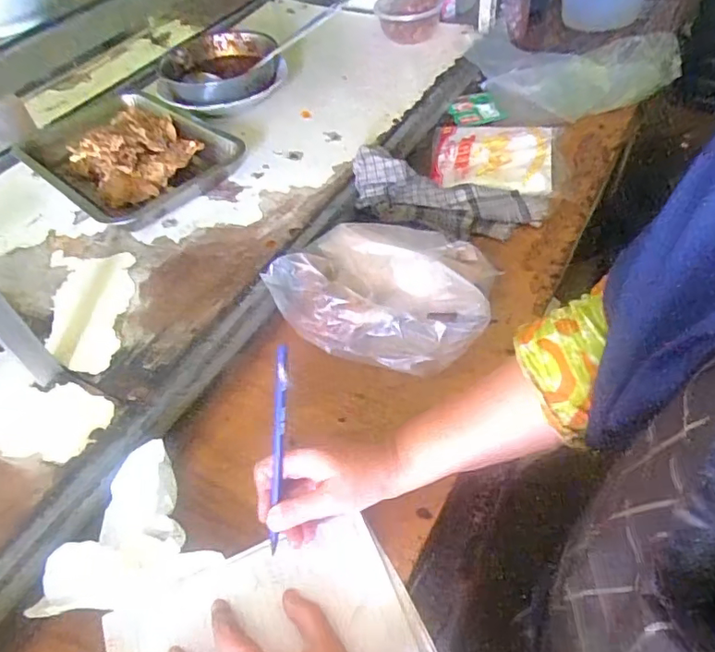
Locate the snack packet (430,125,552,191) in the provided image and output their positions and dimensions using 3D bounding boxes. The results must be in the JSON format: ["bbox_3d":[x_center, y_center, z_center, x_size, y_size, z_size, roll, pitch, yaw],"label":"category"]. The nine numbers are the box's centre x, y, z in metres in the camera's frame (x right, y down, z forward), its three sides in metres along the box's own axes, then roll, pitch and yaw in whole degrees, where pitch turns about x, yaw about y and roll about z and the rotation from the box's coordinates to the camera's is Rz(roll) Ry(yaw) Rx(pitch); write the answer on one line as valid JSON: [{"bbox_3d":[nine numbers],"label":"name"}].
[{"bbox_3d":[0.184,-0.243,0.744,0.156,0.009,0.161,3,52,9],"label":"snack packet"}]

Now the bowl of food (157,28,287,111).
[{"bbox_3d":[-0.204,-0.381,0.823,0.176,0.052,0.217,-2,51,5],"label":"bowl of food"}]

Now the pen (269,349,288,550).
[{"bbox_3d":[-0.061,0.095,0.418,0.009,0.167,0.009,6,12,8],"label":"pen"}]

